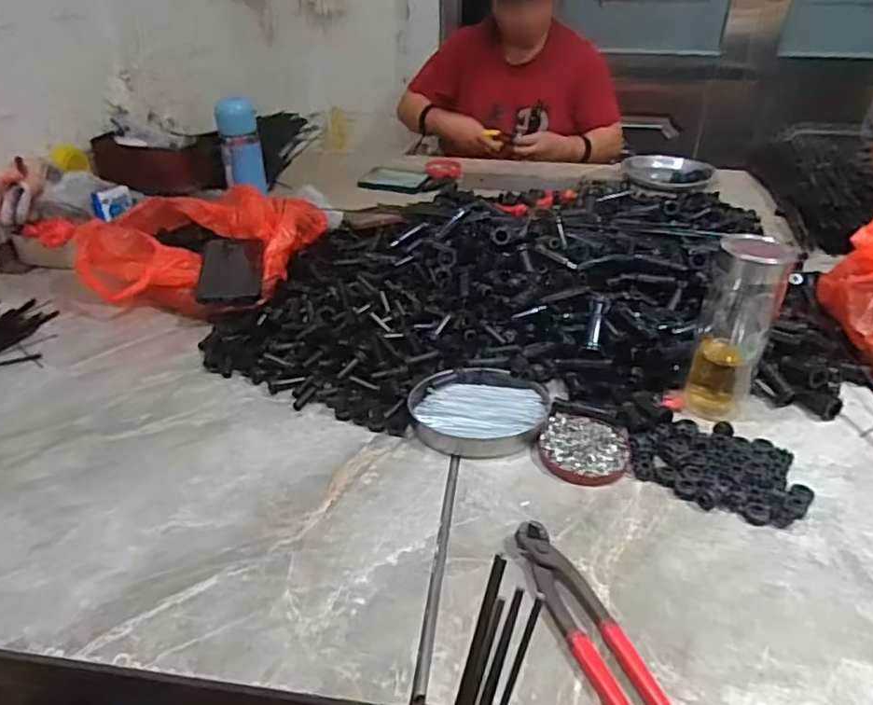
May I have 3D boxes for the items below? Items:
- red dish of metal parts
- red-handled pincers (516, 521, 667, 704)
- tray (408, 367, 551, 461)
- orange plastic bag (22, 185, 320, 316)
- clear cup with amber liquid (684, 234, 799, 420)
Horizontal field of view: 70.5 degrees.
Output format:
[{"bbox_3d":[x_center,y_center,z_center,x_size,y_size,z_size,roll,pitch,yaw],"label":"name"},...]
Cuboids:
[{"bbox_3d":[0.138,0.089,0.577,0.078,0.012,0.078,0,34,0],"label":"red dish of metal parts"},{"bbox_3d":[0.107,0.194,0.408,0.033,0.017,0.201,-13,36,-18],"label":"red-handled pincers"},{"bbox_3d":[0.042,0.058,0.610,0.133,0.028,0.103,3,34,5],"label":"tray"},{"bbox_3d":[-0.370,-0.160,0.870,0.354,0.098,0.294,4,34,6],"label":"orange plastic bag"},{"bbox_3d":[0.294,-0.029,0.601,0.057,0.168,0.061,0,34,0],"label":"clear cup with amber liquid"}]

